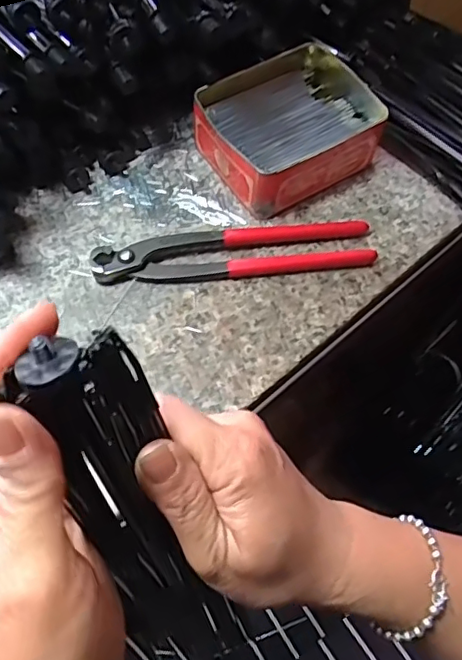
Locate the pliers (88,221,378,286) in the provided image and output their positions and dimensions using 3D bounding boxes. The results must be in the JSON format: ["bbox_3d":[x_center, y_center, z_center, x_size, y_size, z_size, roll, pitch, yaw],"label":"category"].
[{"bbox_3d":[0.002,-0.057,0.397,0.192,0.014,0.042,-2,63,-5],"label":"pliers"}]

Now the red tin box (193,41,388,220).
[{"bbox_3d":[0.044,-0.152,0.429,0.127,0.048,0.102,-35,70,-19],"label":"red tin box"}]

